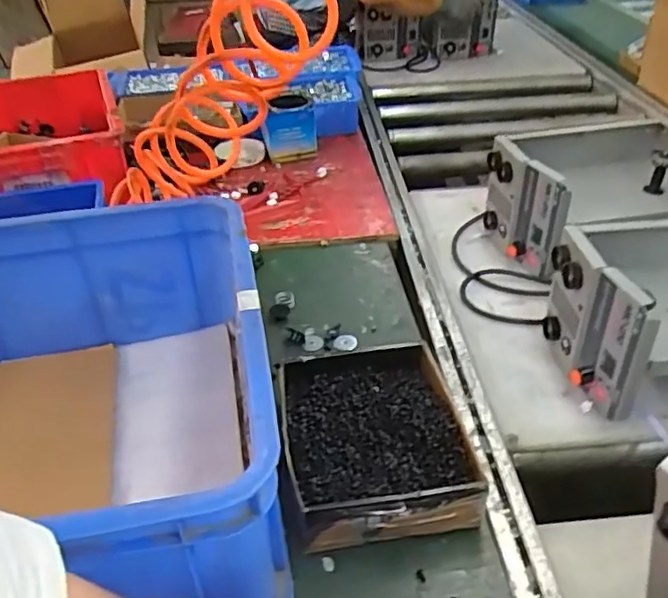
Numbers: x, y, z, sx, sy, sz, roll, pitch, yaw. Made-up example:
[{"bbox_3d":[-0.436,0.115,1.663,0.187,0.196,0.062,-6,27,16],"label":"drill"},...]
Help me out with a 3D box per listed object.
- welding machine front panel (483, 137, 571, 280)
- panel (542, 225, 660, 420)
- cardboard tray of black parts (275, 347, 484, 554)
[{"bbox_3d":[0.273,-0.129,0.905,0.046,0.154,0.173,-12,38,-11],"label":"welding machine front panel"},{"bbox_3d":[0.280,0.024,0.691,0.034,0.151,0.160,-10,37,-9],"label":"panel"},{"bbox_3d":[0.040,0.140,0.629,0.173,0.058,0.207,-5,37,-3],"label":"cardboard tray of black parts"}]

